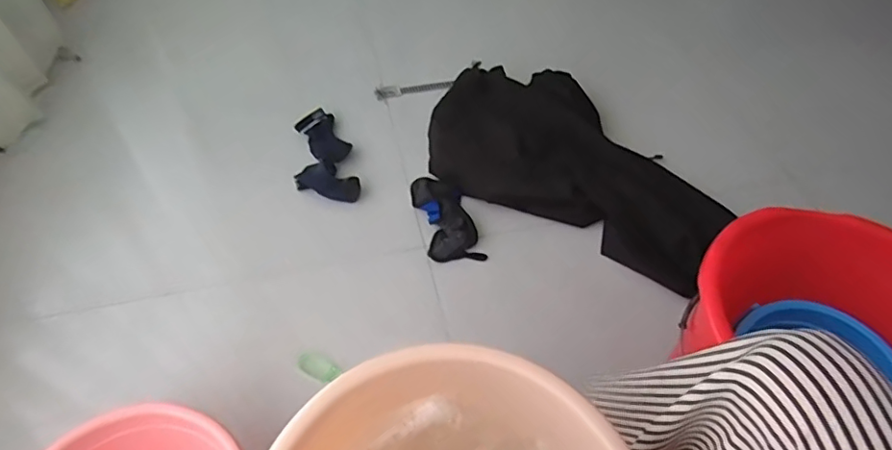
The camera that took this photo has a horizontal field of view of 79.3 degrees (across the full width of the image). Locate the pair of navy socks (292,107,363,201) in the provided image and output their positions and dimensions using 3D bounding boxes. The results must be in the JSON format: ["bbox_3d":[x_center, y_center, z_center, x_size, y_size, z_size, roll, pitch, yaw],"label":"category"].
[{"bbox_3d":[-0.254,-0.144,1.117,0.118,0.044,0.240,-11,54,-10],"label":"pair of navy socks"}]

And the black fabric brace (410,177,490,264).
[{"bbox_3d":[-0.003,-0.030,1.018,0.098,0.059,0.206,-11,54,-10],"label":"black fabric brace"}]

